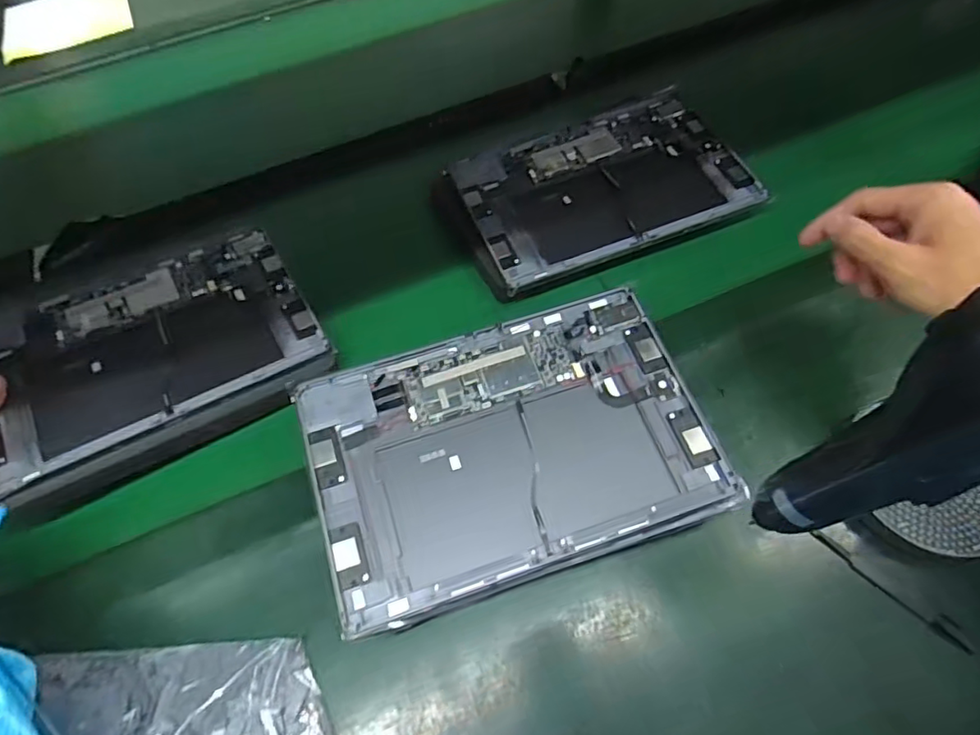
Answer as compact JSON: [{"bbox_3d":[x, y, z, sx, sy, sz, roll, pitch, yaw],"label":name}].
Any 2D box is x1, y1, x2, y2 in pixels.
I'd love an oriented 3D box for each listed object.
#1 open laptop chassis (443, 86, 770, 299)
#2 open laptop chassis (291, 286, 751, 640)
[{"bbox_3d":[0.102,-0.171,0.537,0.250,0.019,0.167,-21,61,-8],"label":"open laptop chassis"},{"bbox_3d":[0.012,0.050,0.384,0.253,0.013,0.172,-17,62,-8],"label":"open laptop chassis"}]

